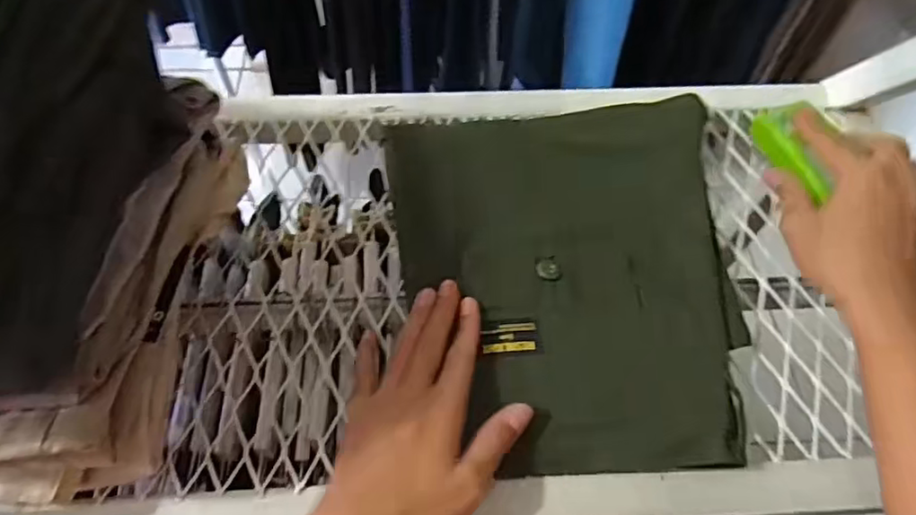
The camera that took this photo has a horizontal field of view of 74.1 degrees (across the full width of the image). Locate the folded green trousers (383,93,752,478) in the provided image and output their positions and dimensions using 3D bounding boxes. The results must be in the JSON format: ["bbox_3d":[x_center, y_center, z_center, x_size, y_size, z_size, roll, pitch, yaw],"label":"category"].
[{"bbox_3d":[0.084,0.006,0.477,0.262,0.030,0.310,-1,60,-2],"label":"folded green trousers"}]

